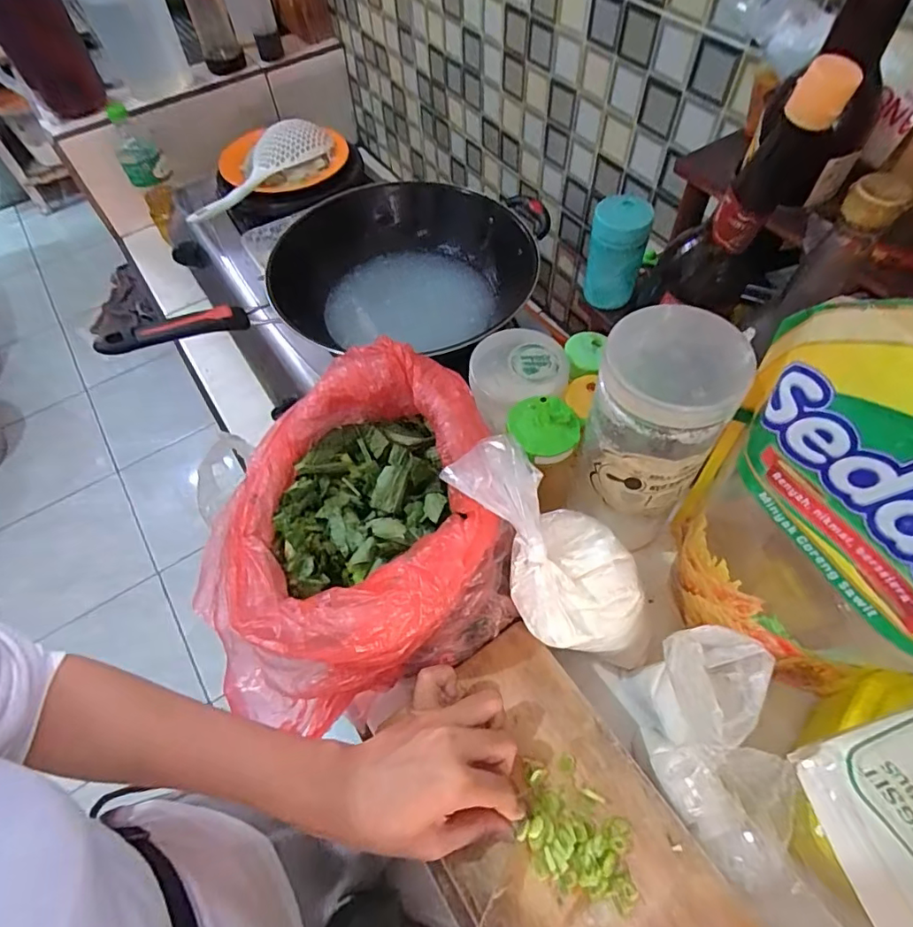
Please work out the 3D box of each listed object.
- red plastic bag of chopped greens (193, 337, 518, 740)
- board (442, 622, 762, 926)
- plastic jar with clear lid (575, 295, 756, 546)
[{"bbox_3d":[-0.086,0.043,0.404,0.241,0.120,0.243,-25,60,-13],"label":"red plastic bag of chopped greens"},{"bbox_3d":[0.069,0.235,0.320,0.130,0.010,0.243,-32,62,-17],"label":"board"},{"bbox_3d":[0.142,-0.026,0.383,0.088,0.155,0.087,-1,58,2],"label":"plastic jar with clear lid"}]

